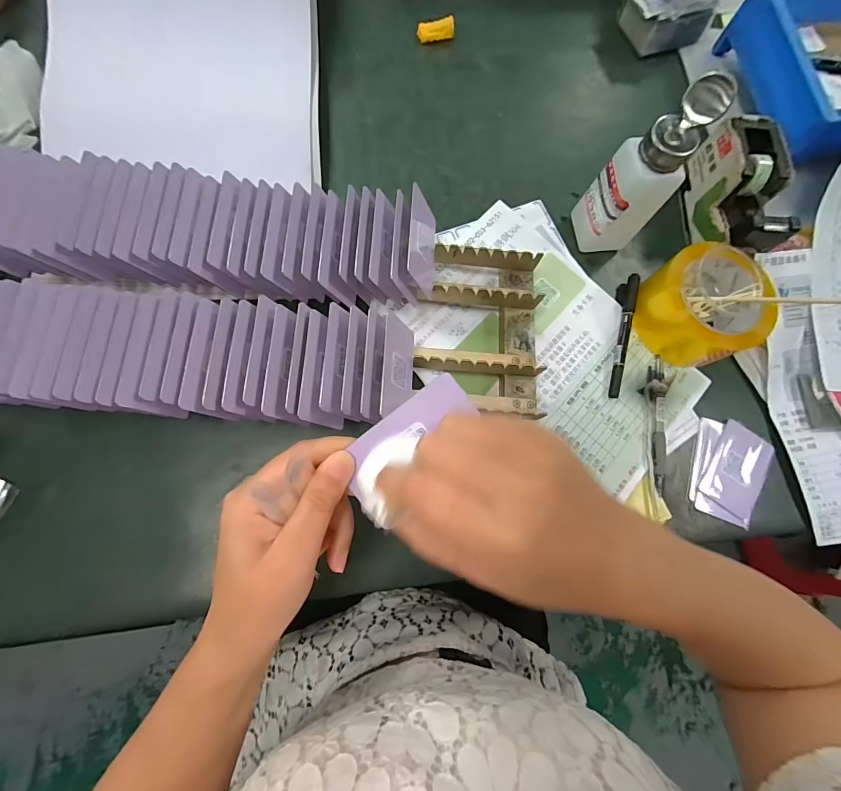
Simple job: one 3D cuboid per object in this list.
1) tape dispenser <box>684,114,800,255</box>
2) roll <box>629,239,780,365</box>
[{"bbox_3d":[0.329,-0.206,0.402,0.054,0.068,0.128,1,77,-6],"label":"tape dispenser"},{"bbox_3d":[0.280,-0.086,0.374,0.097,0.066,0.098,1,77,-5],"label":"roll"}]

